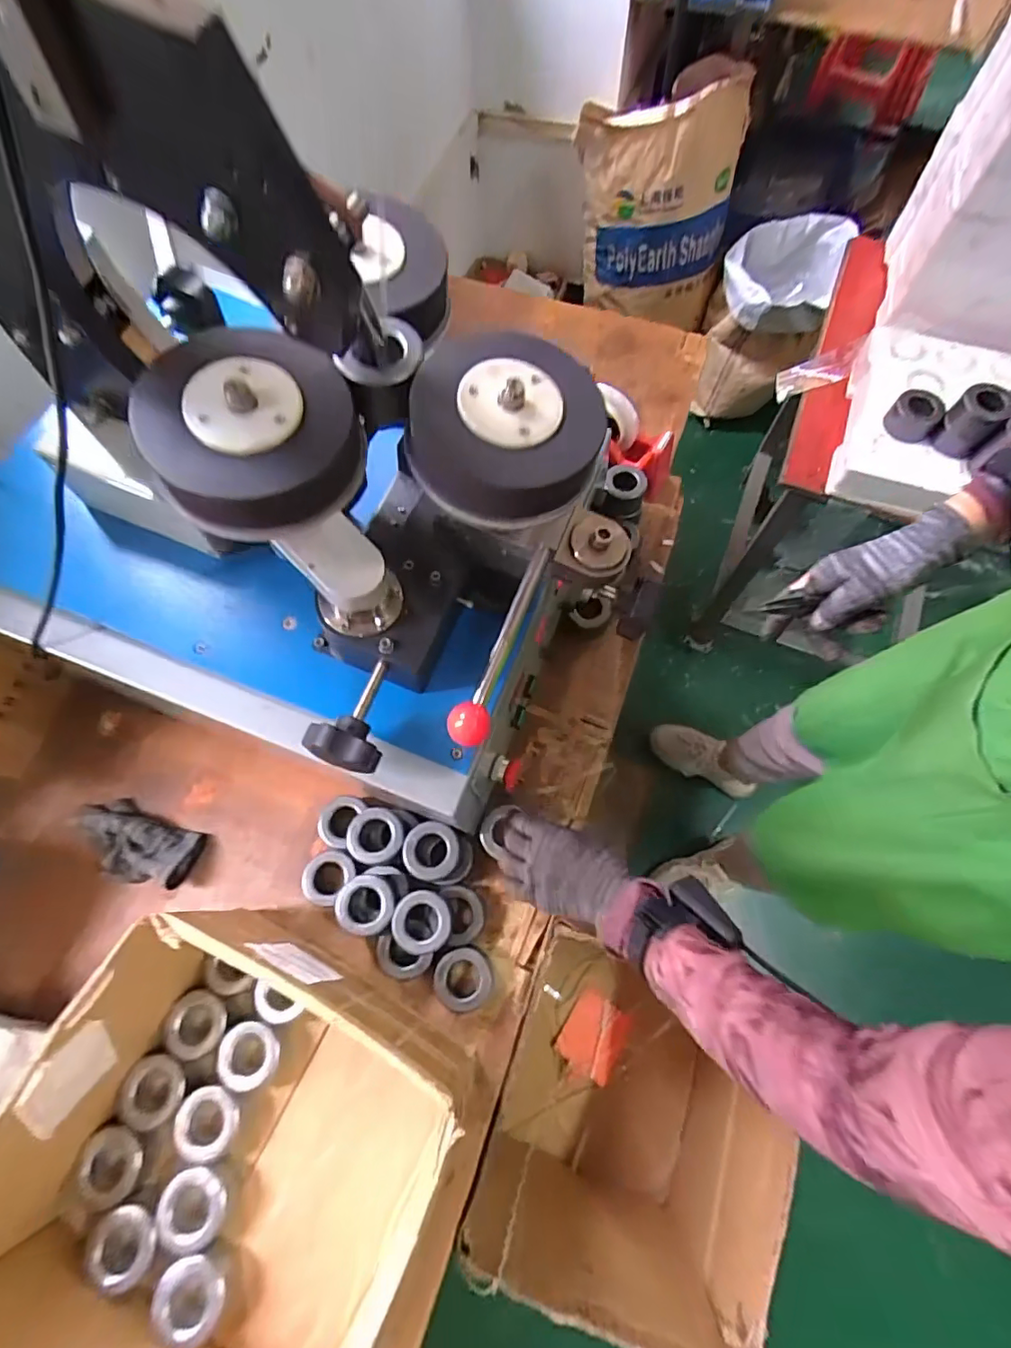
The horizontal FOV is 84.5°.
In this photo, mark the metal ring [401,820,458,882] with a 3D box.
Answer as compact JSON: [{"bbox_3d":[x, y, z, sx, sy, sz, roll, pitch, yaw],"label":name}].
[{"bbox_3d":[-0.082,0.190,0.600,0.060,0.016,0.058,0,68,1],"label":"metal ring"}]

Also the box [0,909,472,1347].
[{"bbox_3d":[-0.243,0.429,0.488,0.341,0.177,0.336,23,70,10],"label":"box"}]

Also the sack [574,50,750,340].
[{"bbox_3d":[0.383,-1.208,1.471,0.401,0.488,0.249,3,68,2],"label":"sack"}]

